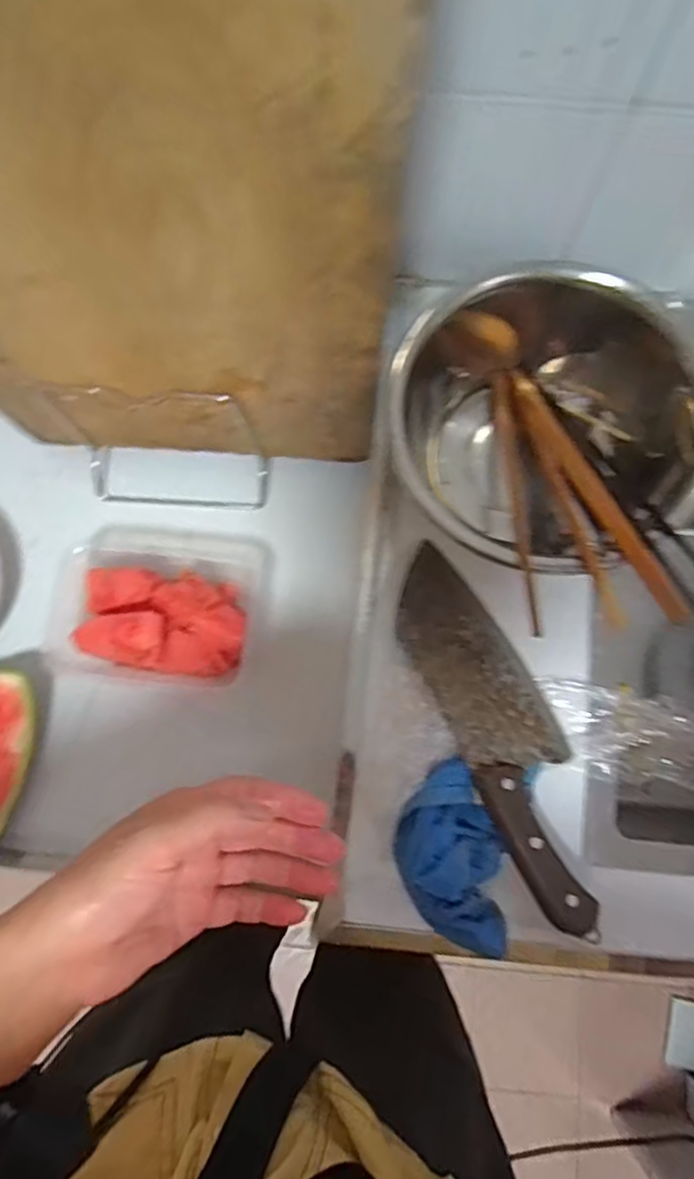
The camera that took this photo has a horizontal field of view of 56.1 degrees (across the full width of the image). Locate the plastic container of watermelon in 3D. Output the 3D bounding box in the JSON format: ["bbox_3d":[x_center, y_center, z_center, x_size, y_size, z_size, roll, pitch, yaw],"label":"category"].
[{"bbox_3d":[-0.162,0.007,0.563,0.160,0.063,0.142,7,79,2],"label":"plastic container of watermelon"}]

